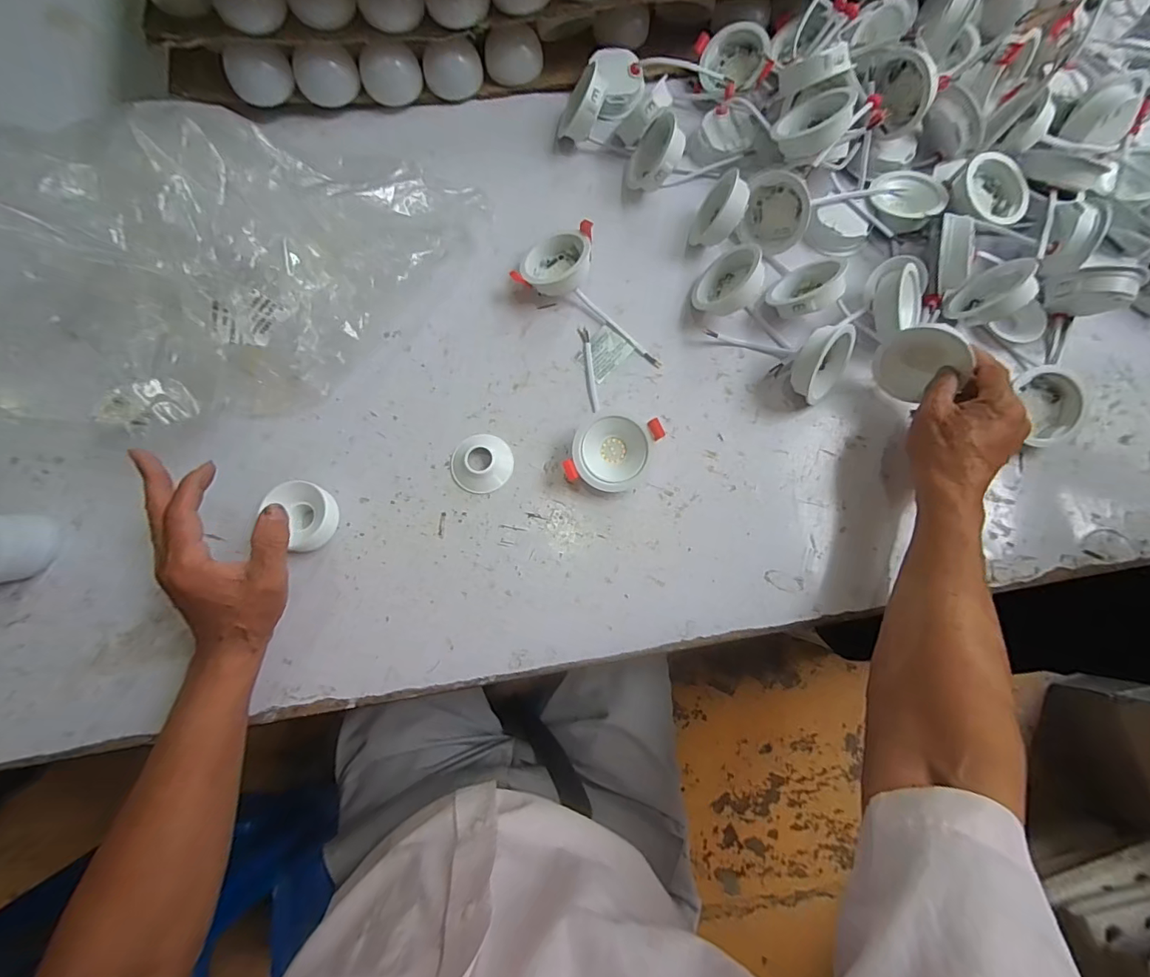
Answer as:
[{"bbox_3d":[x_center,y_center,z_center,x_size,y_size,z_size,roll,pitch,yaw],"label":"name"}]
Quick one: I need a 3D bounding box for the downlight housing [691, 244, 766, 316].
[{"bbox_3d":[0.144,-0.205,0.470,0.053,0.058,0.076,6,77,2],"label":"downlight housing"}]

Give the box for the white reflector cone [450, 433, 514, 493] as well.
[{"bbox_3d":[-0.087,-0.025,0.454,0.055,0.014,0.055,0,76,1],"label":"white reflector cone"}]

